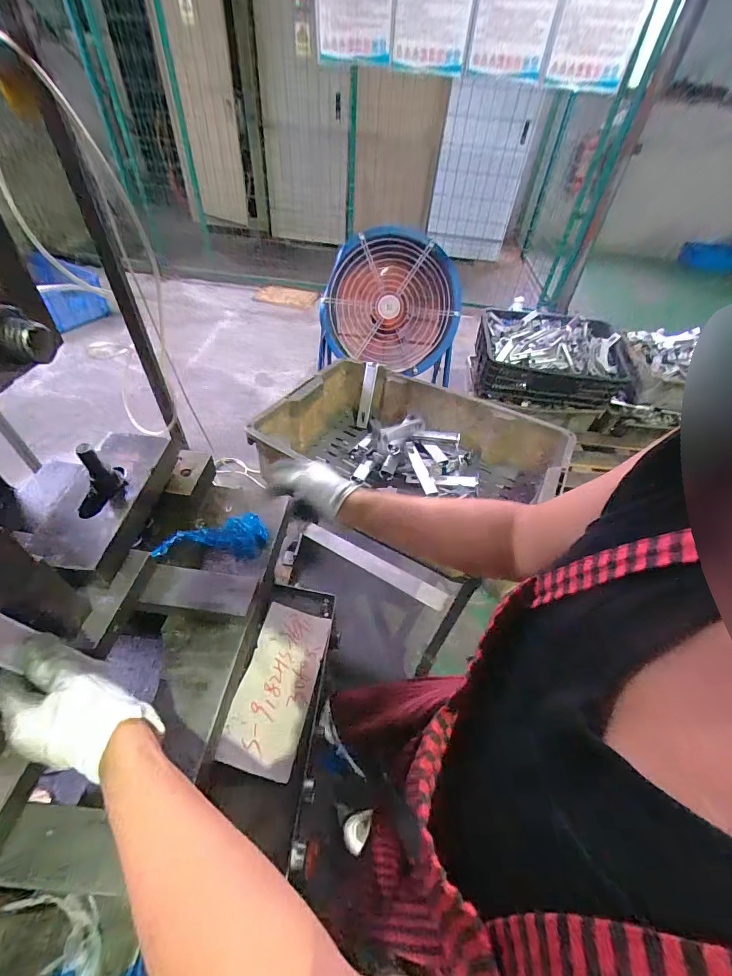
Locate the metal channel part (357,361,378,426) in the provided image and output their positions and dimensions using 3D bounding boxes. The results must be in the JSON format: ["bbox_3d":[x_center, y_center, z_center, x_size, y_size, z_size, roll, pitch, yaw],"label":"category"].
[{"bbox_3d":[0.004,-0.230,0.984,0.029,0.161,0.026,14,26,6],"label":"metal channel part"}]

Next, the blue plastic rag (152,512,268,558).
[{"bbox_3d":[-0.209,0.066,0.542,0.138,0.019,0.063,0,48,-7],"label":"blue plastic rag"}]

